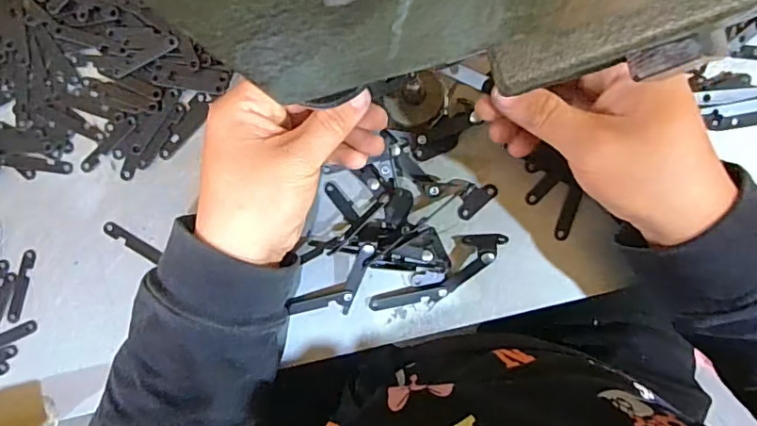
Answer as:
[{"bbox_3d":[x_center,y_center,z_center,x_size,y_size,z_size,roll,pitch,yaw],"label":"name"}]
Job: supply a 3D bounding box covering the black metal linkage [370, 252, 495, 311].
[{"bbox_3d":[0.036,0.049,0.342,0.084,0.013,0.019,-24,90,4],"label":"black metal linkage"}]

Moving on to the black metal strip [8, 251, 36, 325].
[{"bbox_3d":[-0.250,0.051,0.370,0.008,0.004,0.052,16,93,3],"label":"black metal strip"}]

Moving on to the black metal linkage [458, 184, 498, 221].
[{"bbox_3d":[0.063,-0.009,0.344,0.030,0.006,0.015,-40,89,4],"label":"black metal linkage"}]

